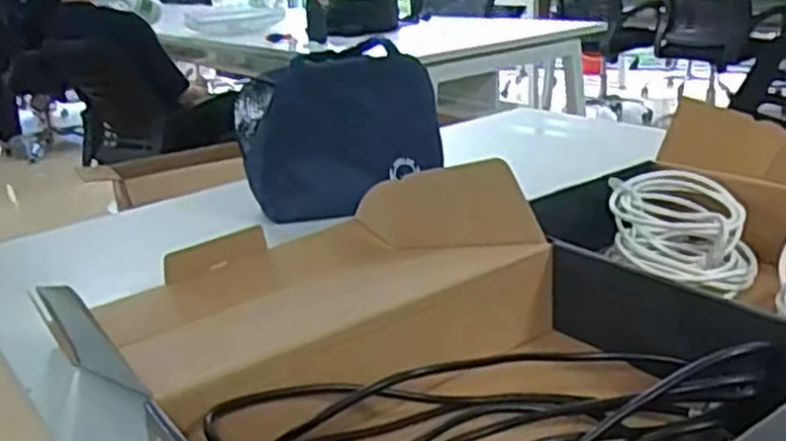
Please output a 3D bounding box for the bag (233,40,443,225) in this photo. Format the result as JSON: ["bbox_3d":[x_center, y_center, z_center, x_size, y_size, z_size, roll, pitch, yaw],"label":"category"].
[{"bbox_3d":[-0.073,-0.113,0.971,0.221,0.175,0.148,-10,21,-17],"label":"bag"}]

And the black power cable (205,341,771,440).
[{"bbox_3d":[0.055,0.122,0.476,0.302,0.071,0.174,-15,23,-29],"label":"black power cable"}]

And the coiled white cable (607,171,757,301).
[{"bbox_3d":[0.264,0.009,0.705,0.127,0.071,0.128,6,22,25],"label":"coiled white cable"}]

